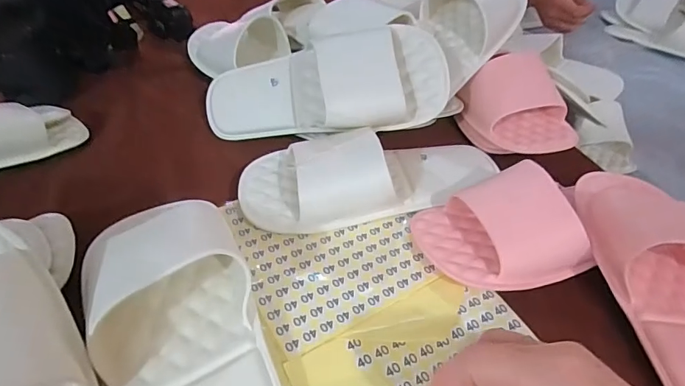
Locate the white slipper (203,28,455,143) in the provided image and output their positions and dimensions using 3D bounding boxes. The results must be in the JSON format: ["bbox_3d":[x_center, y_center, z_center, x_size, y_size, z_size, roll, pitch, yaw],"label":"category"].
[{"bbox_3d":[-0.026,-0.107,0.427,0.251,0.065,0.102,-5,86,13],"label":"white slipper"}]

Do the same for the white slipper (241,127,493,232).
[{"bbox_3d":[0.030,-0.025,0.404,0.245,0.050,0.107,-5,45,-10],"label":"white slipper"}]

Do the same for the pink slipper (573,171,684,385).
[{"bbox_3d":[0.257,0.061,0.321,0.100,0.055,0.231,-1,44,-6],"label":"pink slipper"}]

